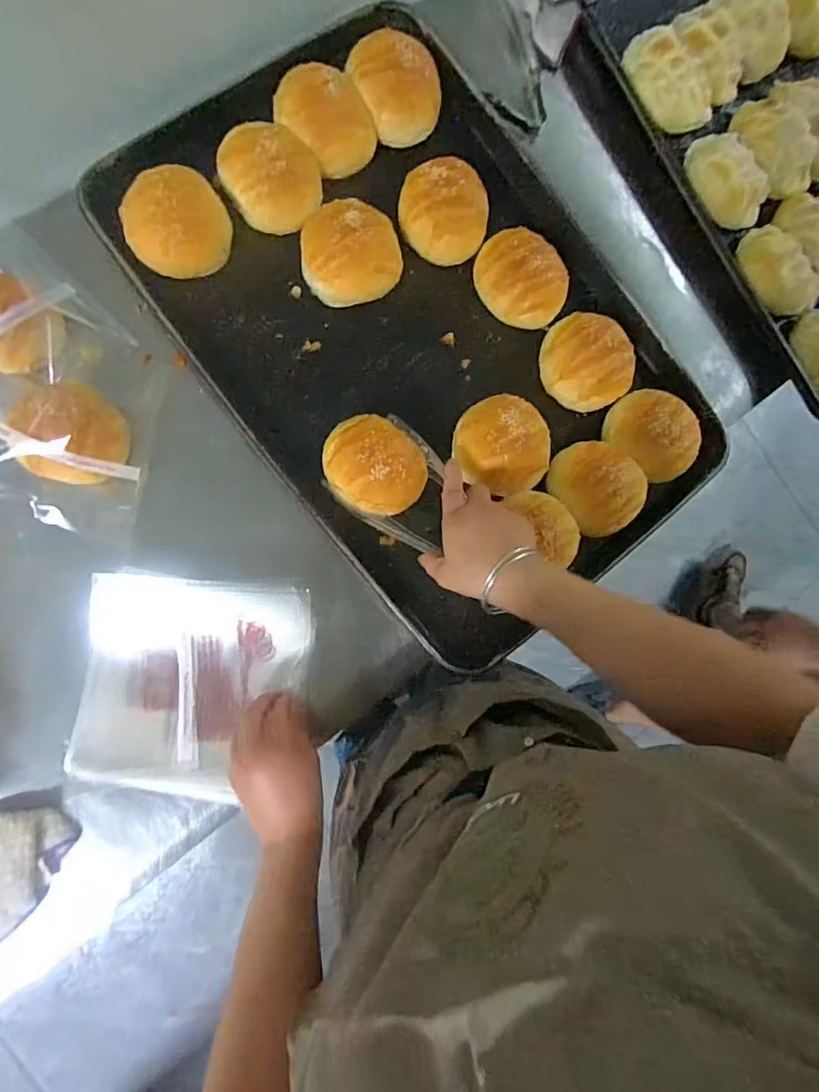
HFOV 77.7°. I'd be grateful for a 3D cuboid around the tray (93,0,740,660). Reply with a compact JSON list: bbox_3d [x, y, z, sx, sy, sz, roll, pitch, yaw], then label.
[{"bbox_3d":[0.013,-0.218,0.503,0.400,0.069,0.586,-39,93,-9],"label":"tray"}]

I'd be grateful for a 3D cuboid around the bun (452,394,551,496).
[{"bbox_3d":[0.093,-0.098,0.512,0.100,0.060,0.090,23,83,-7],"label":"bun"}]

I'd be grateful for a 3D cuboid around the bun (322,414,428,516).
[{"bbox_3d":[-0.033,-0.077,0.472,0.100,0.033,0.083,45,83,-1],"label":"bun"}]

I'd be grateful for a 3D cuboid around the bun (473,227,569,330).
[{"bbox_3d":[0.112,-0.268,0.518,0.100,0.057,0.074,30,82,-6],"label":"bun"}]

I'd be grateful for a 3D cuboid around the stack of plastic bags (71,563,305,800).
[{"bbox_3d":[-0.197,0.127,0.466,0.188,0.017,0.191,7,85,-5],"label":"stack of plastic bags"}]

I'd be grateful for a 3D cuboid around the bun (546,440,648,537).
[{"bbox_3d":[0.193,-0.061,0.512,0.079,0.045,0.099,-35,92,-9],"label":"bun"}]

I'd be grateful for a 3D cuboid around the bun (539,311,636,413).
[{"bbox_3d":[0.183,-0.189,0.531,0.088,0.061,0.093,1,86,-9],"label":"bun"}]

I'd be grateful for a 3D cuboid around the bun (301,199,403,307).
[{"bbox_3d":[-0.057,-0.285,0.499,0.094,0.060,0.086,1,86,-9],"label":"bun"}]

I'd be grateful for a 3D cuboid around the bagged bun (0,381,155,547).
[{"bbox_3d":[-0.333,-0.096,0.467,0.150,0.044,0.151,11,85,-8],"label":"bagged bun"}]

